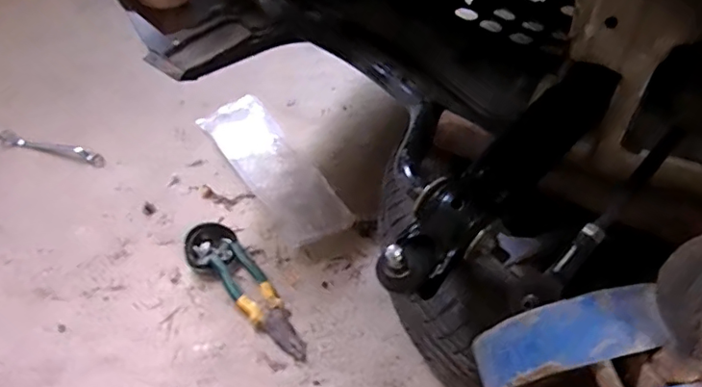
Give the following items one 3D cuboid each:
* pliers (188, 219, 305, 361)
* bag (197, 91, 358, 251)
[{"bbox_3d":[-0.145,0.129,0.747,0.072,0.033,0.255,-33,55,-25],"label":"pliers"},{"bbox_3d":[-0.135,-0.058,0.928,0.122,0.053,0.400,-28,51,-23],"label":"bag"}]

